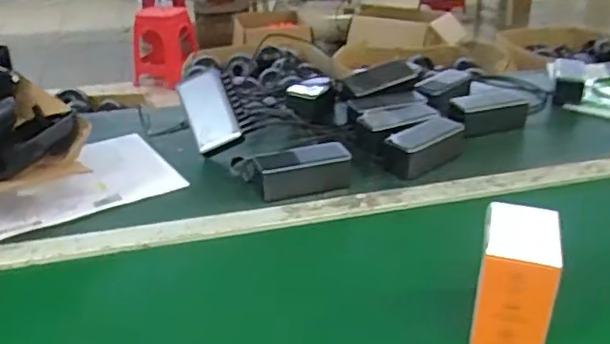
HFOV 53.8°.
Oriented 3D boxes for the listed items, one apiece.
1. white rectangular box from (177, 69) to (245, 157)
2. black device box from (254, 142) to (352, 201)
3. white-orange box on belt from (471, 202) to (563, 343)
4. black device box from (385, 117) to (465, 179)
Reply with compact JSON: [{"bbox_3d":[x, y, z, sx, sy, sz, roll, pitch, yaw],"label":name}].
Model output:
[{"bbox_3d":[-0.150,-0.094,0.945,0.078,0.130,0.018,-25,-17,15],"label":"white rectangular box"},{"bbox_3d":[0.000,0.000,0.848,0.131,0.053,0.060,-12,29,-20],"label":"black device box"},{"bbox_3d":[0.204,0.104,0.583,0.066,0.101,0.103,8,28,16],"label":"white-orange box on belt"},{"bbox_3d":[0.183,-0.036,0.913,0.139,0.053,0.065,-23,34,-36],"label":"black device box"}]

